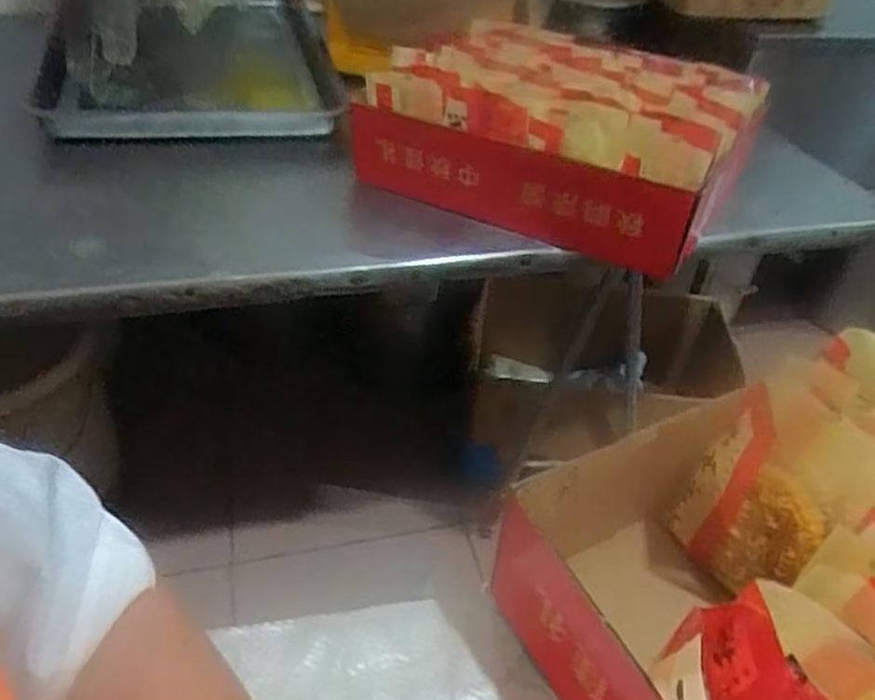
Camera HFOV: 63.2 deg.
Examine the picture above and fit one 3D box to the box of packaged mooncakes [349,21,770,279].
[{"bbox_3d":[0.146,-0.264,0.849,0.395,0.132,0.310,23,44,20],"label":"box of packaged mooncakes"}]

